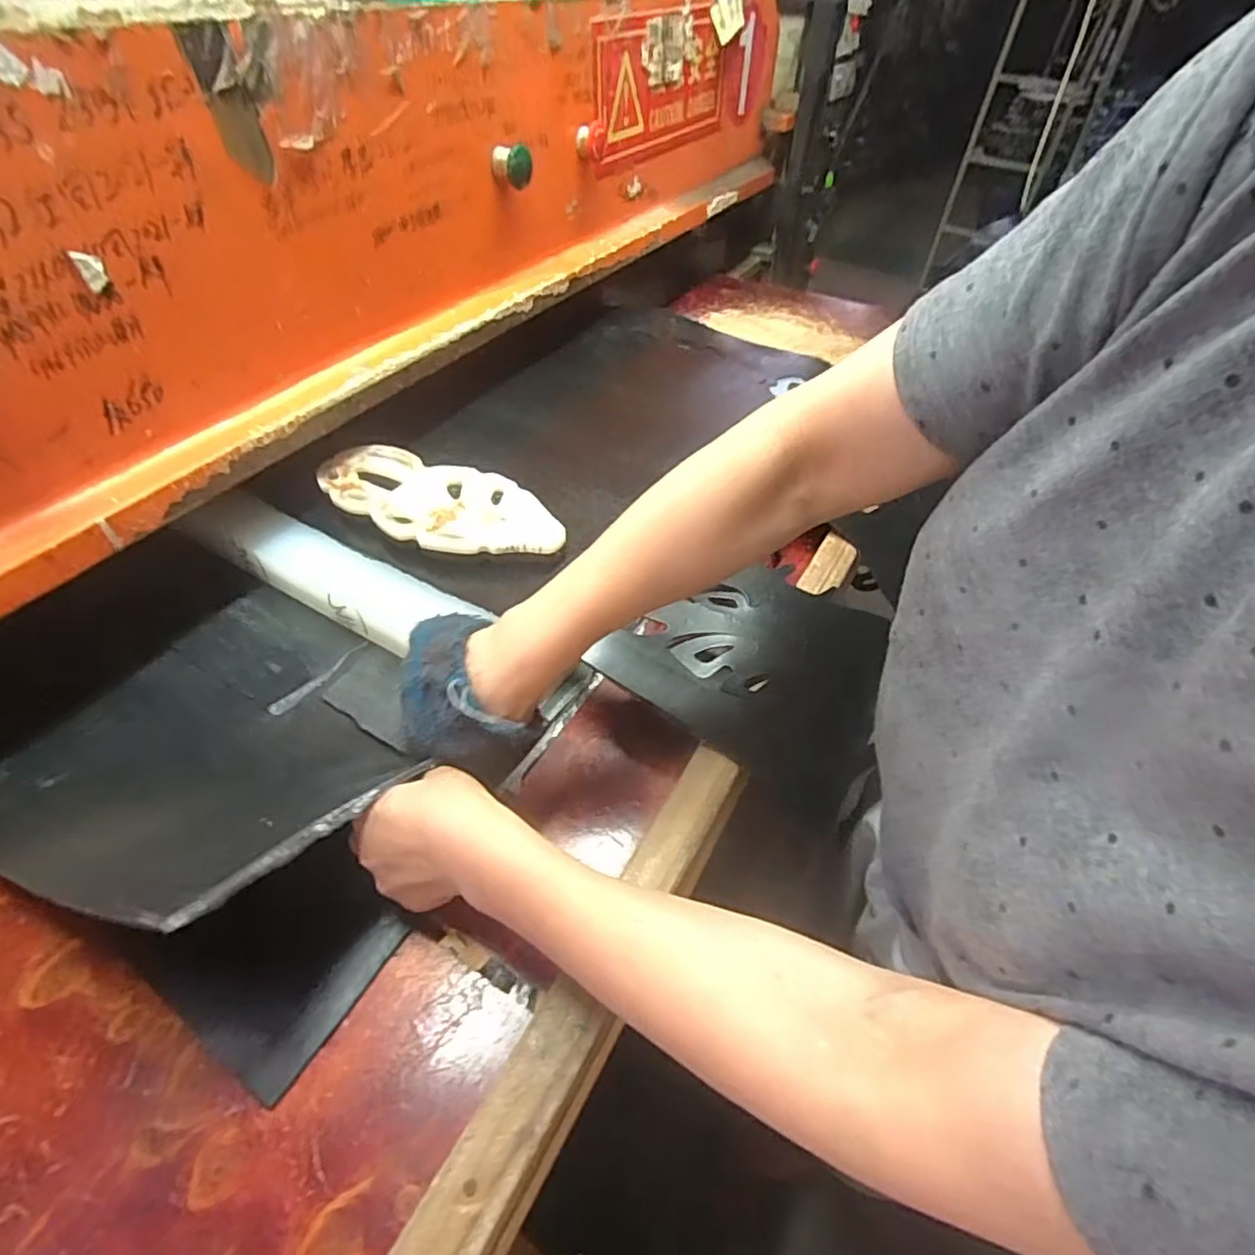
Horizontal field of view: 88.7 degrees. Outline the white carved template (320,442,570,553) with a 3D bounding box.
[{"bbox_3d":[-0.163,-0.110,0.555,0.239,0.011,0.099,23,50,20],"label":"white carved template"}]

